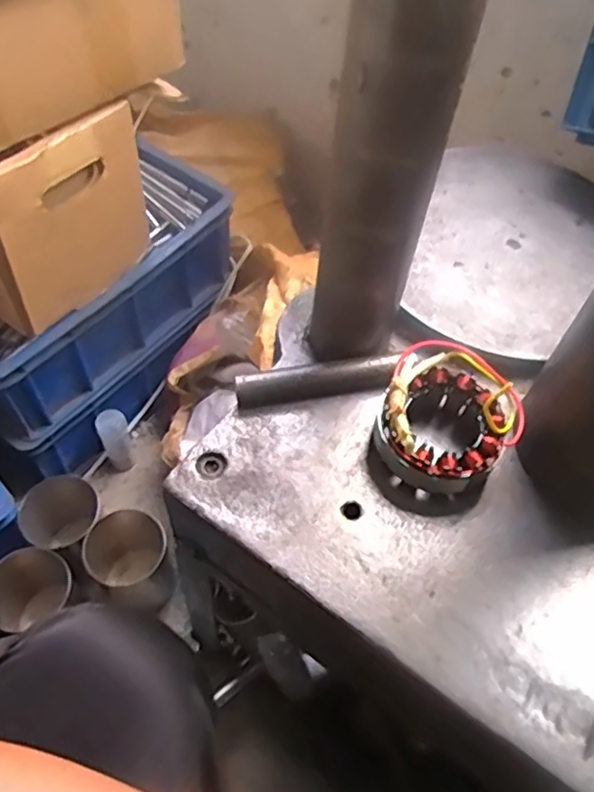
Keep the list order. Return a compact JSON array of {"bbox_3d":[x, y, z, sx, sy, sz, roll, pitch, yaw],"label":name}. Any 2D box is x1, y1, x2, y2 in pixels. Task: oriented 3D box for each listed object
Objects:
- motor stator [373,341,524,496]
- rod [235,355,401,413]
[{"bbox_3d":[0.103,0.019,0.442,0.090,0.057,0.087,2,55,-3],"label":"motor stator"},{"bbox_3d":[0.016,-0.012,0.474,0.122,0.028,0.019,-8,57,-11],"label":"rod"}]

